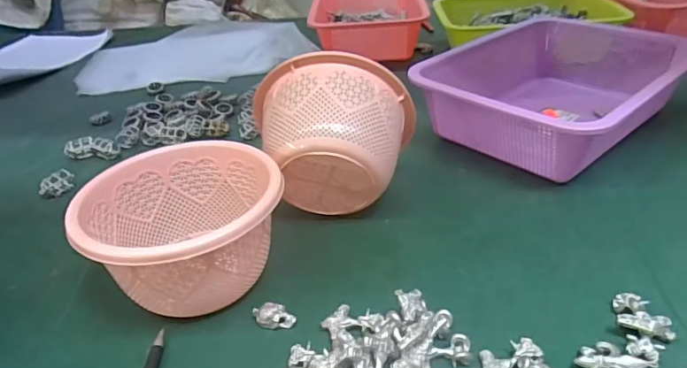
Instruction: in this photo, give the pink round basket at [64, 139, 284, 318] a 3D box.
[{"bbox_3d":[-0.121,0.038,0.389,0.139,0.084,0.136,-3,33,2],"label":"pink round basket"}]

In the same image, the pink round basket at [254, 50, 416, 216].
[{"bbox_3d":[-0.006,-0.038,0.446,0.139,0.133,0.081,-4,33,1],"label":"pink round basket"}]

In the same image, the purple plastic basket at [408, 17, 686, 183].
[{"bbox_3d":[0.245,-0.111,0.578,0.282,0.079,0.221,-31,41,-34],"label":"purple plastic basket"}]

